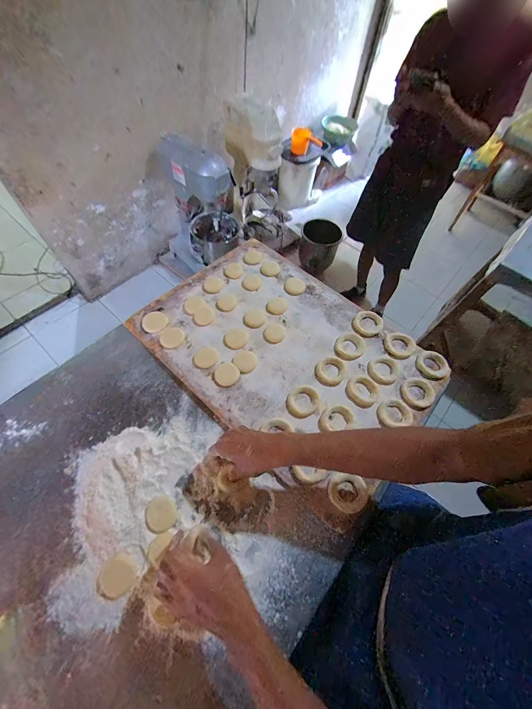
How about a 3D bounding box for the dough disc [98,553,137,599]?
[{"bbox_3d":[-0.215,0.322,0.416,0.048,0.009,0.051,2,61,-3],"label":"dough disc"}]

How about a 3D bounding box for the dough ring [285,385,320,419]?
[{"bbox_3d":[0.072,0.090,0.555,0.058,0.009,0.069,30,63,12],"label":"dough ring"}]

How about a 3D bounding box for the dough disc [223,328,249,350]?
[{"bbox_3d":[-0.065,-0.035,0.624,0.050,0.004,0.056,37,64,15],"label":"dough disc"}]

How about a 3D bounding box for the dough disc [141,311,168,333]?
[{"bbox_3d":[-0.247,-0.072,0.634,0.053,0.005,0.055,2,61,-3],"label":"dough disc"}]

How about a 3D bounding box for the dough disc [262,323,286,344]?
[{"bbox_3d":[0.019,-0.047,0.638,0.045,0.006,0.055,28,62,11],"label":"dough disc"}]

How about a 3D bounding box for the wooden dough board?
[{"bbox_3d":[0.041,-0.021,0.624,0.589,0.023,0.409,40,65,17],"label":"wooden dough board"}]

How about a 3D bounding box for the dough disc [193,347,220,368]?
[{"bbox_3d":[-0.124,0.006,0.596,0.047,0.004,0.049,2,61,-3],"label":"dough disc"}]

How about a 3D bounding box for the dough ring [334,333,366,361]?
[{"bbox_3d":[0.183,-0.018,0.624,0.062,0.014,0.071,23,61,8],"label":"dough ring"}]

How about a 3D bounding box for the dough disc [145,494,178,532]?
[{"bbox_3d":[-0.168,0.256,0.462,0.048,0.004,0.049,11,56,-17],"label":"dough disc"}]

